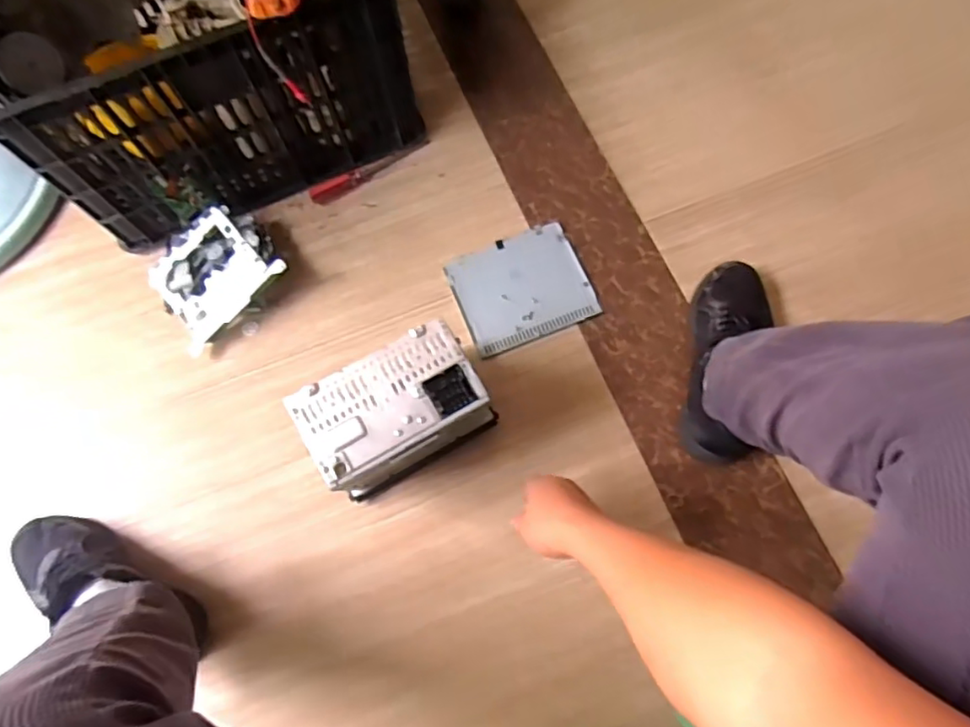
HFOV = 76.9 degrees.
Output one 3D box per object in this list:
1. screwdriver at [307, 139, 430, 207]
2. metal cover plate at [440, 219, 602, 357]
[{"bbox_3d":[-0.170,-0.289,0.910,0.191,0.019,0.020,-30,72,-7],"label":"screwdriver"},{"bbox_3d":[0.052,-0.104,0.838,0.176,0.013,0.151,-21,71,-4],"label":"metal cover plate"}]

